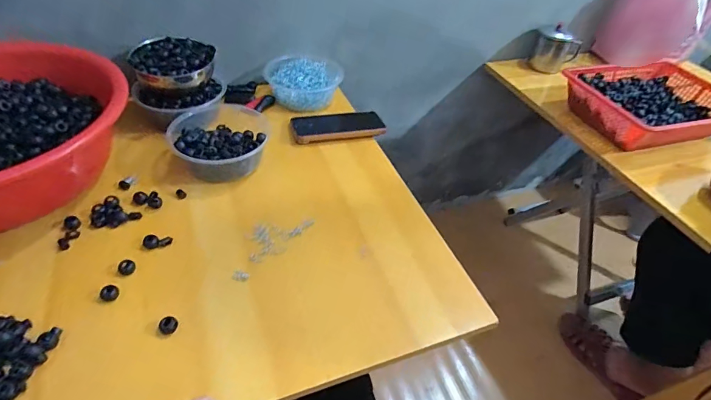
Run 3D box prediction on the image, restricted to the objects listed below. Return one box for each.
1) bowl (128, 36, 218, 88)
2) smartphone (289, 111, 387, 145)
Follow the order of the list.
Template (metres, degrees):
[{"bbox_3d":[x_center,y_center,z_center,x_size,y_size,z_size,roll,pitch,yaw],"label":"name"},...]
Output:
[{"bbox_3d":[-0.290,-0.210,0.651,0.123,0.065,0.106,-8,46,-15],"label":"bowl"},{"bbox_3d":[-0.034,-0.128,0.712,0.159,0.011,0.062,-8,46,-15],"label":"smartphone"}]

